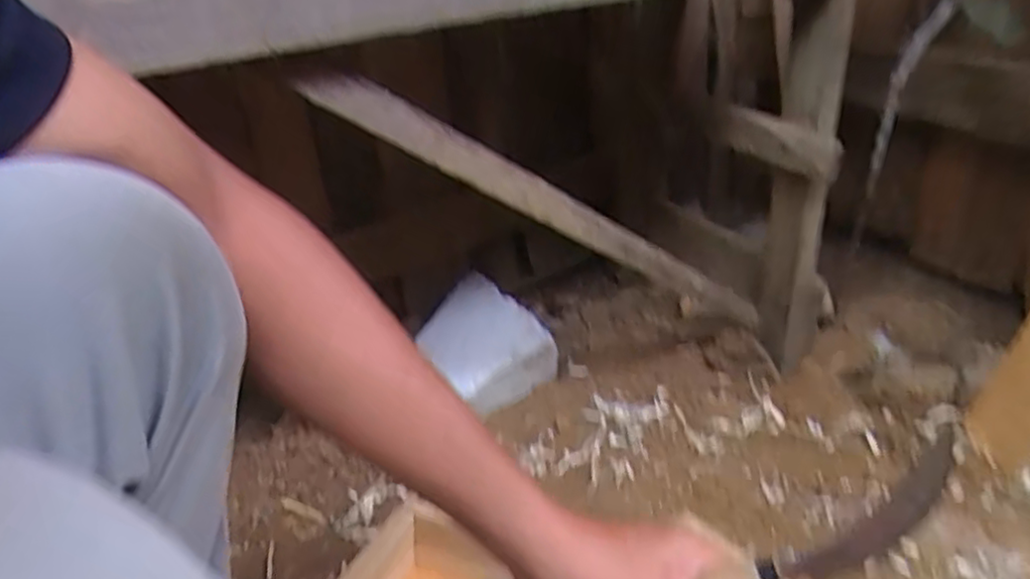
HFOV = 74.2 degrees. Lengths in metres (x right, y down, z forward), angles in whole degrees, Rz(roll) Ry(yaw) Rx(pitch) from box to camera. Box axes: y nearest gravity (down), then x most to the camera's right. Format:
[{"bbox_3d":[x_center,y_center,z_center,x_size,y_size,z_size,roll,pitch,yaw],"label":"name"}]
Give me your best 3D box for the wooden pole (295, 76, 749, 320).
[{"bbox_3d":[0.094,-0.058,0.720,0.698,0.034,0.030,22,11,-43],"label":"wooden pole"}]

